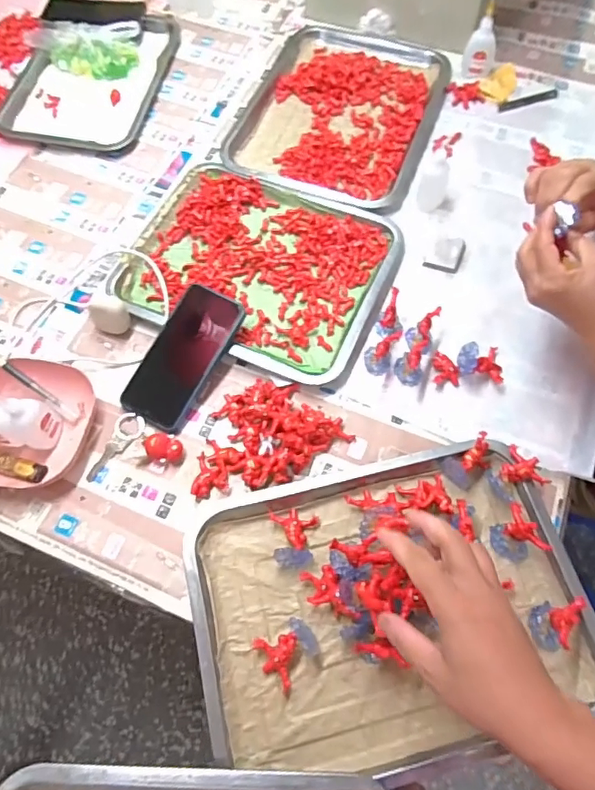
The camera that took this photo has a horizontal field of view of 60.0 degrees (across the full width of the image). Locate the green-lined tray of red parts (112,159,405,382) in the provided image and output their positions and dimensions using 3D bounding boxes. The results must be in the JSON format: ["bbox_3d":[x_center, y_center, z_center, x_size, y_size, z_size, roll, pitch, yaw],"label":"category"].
[{"bbox_3d":[-0.043,-0.164,0.634,0.302,0.022,0.253,21,69,11],"label":"green-lined tray of red parts"}]

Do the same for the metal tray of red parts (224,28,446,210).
[{"bbox_3d":[0.063,-0.417,0.748,0.266,0.018,0.326,18,68,10],"label":"metal tray of red parts"}]

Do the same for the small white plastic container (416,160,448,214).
[{"bbox_3d":[0.174,-0.270,0.659,0.033,0.055,0.032,-1,67,2],"label":"small white plastic container"}]

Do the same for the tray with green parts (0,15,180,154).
[{"bbox_3d":[-0.316,-0.494,0.778,0.211,0.042,0.283,9,67,6],"label":"tray with green parts"}]

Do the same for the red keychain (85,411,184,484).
[{"bbox_3d":[-0.174,0.046,0.544,0.100,0.022,0.066,-12,67,-3],"label":"red keychain"}]

